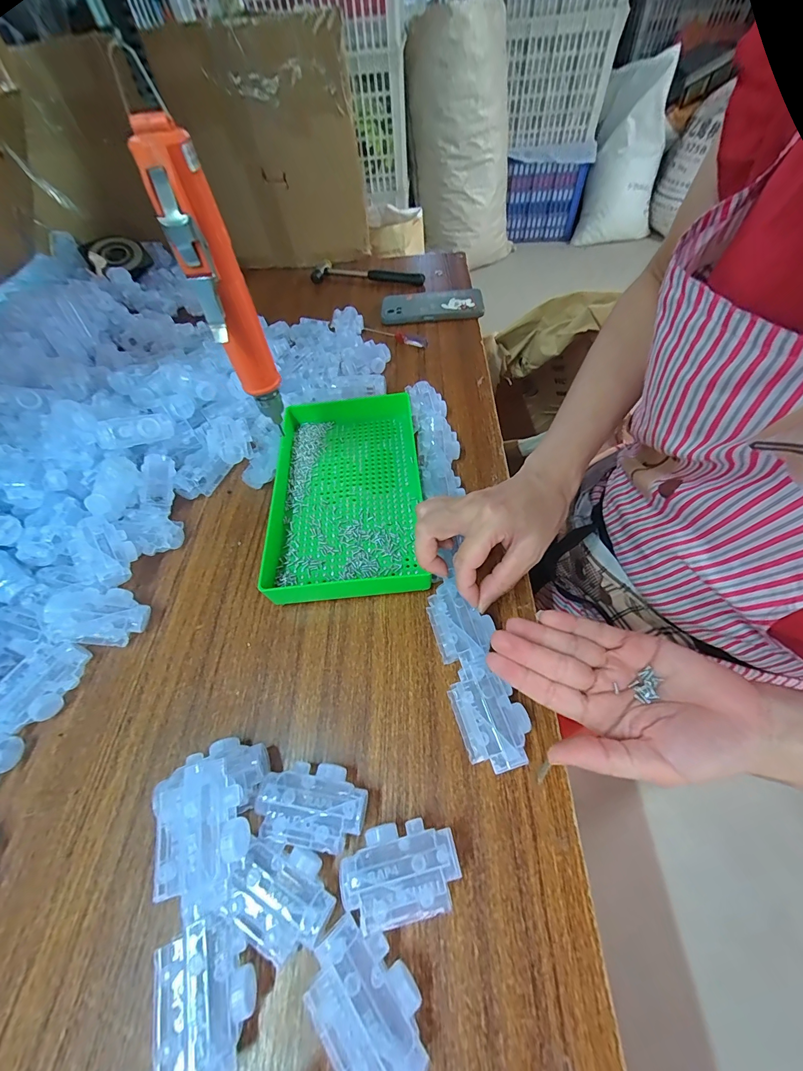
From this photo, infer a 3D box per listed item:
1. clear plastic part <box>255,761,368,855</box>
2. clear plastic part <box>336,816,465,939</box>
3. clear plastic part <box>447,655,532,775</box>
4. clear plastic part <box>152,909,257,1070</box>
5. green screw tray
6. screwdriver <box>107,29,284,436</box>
[{"bbox_3d":[-0.058,0.177,0.252,0.070,0.030,0.043,3,57,7],"label":"clear plastic part"},{"bbox_3d":[-0.001,0.202,0.230,0.070,0.030,0.044,-14,56,-5],"label":"clear plastic part"},{"bbox_3d":[0.064,0.129,0.274,0.046,0.029,0.070,-18,57,-7],"label":"clear plastic part"},{"bbox_3d":[-0.104,0.248,0.206,0.043,0.029,0.062,-16,56,-6],"label":"clear plastic part"},{"bbox_3d":[-0.059,-0.050,0.403,0.160,0.037,0.256,-6,56,1],"label":"green screw tray"},{"bbox_3d":[-0.123,-0.162,0.266,0.033,0.202,0.039,-20,57,-9],"label":"screwdriver"}]

